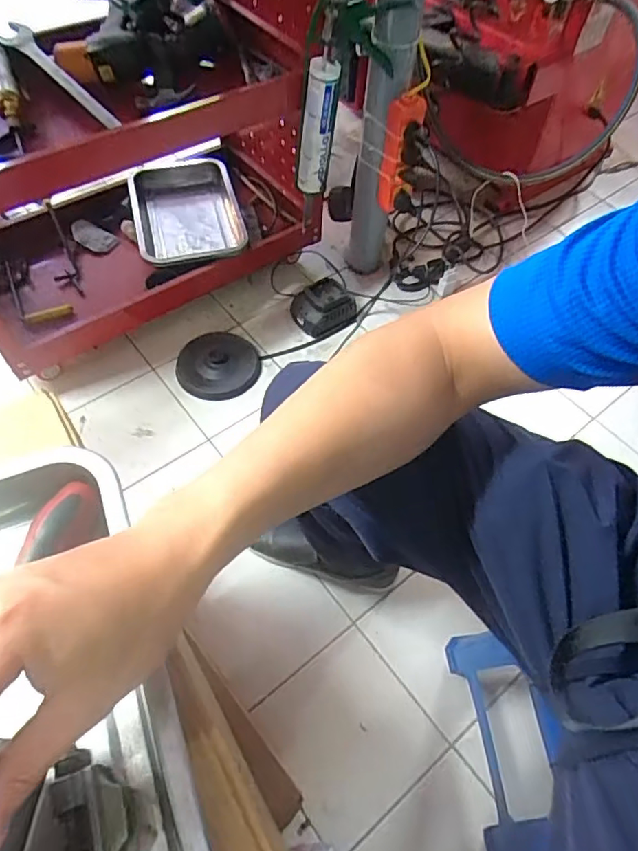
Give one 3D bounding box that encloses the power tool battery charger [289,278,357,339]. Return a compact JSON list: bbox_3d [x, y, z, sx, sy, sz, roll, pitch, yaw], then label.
[{"bbox_3d":[0.009,-0.234,1.104,0.125,0.074,0.092,-21,60,-16],"label":"power tool battery charger"}]

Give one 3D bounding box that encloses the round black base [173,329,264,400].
[{"bbox_3d":[-0.189,-0.119,1.031,0.162,0.040,0.135,-30,63,-20],"label":"round black base"}]

